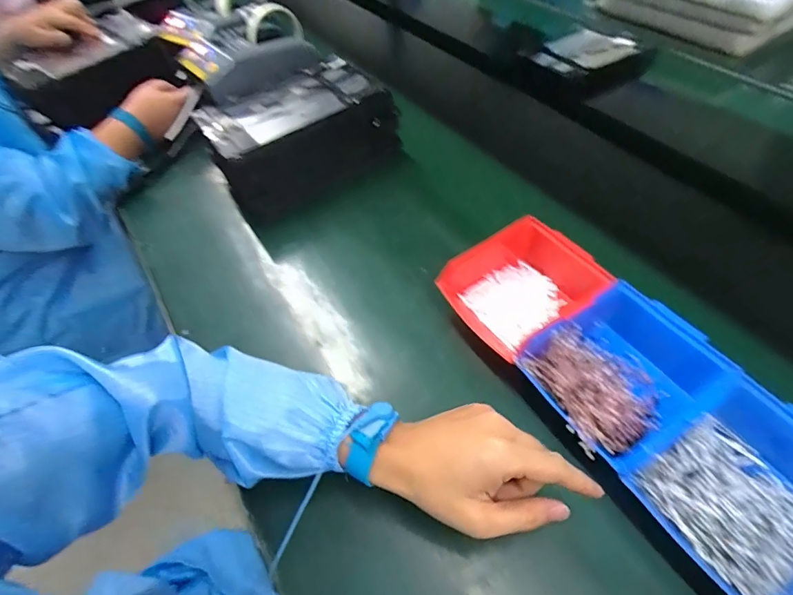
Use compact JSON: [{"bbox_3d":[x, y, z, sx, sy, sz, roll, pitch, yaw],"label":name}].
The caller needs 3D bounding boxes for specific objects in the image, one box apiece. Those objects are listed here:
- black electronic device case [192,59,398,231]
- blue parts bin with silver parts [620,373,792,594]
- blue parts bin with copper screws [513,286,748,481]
[{"bbox_3d":[-0.140,-0.239,0.613,0.249,0.105,0.146,-28,57,-17],"label":"black electronic device case"},{"bbox_3d":[0.275,0.146,0.314,0.151,0.062,0.124,-30,57,-16],"label":"blue parts bin with silver parts"},{"bbox_3d":[0.201,0.071,0.378,0.146,0.070,0.126,-26,56,-14],"label":"blue parts bin with copper screws"}]

